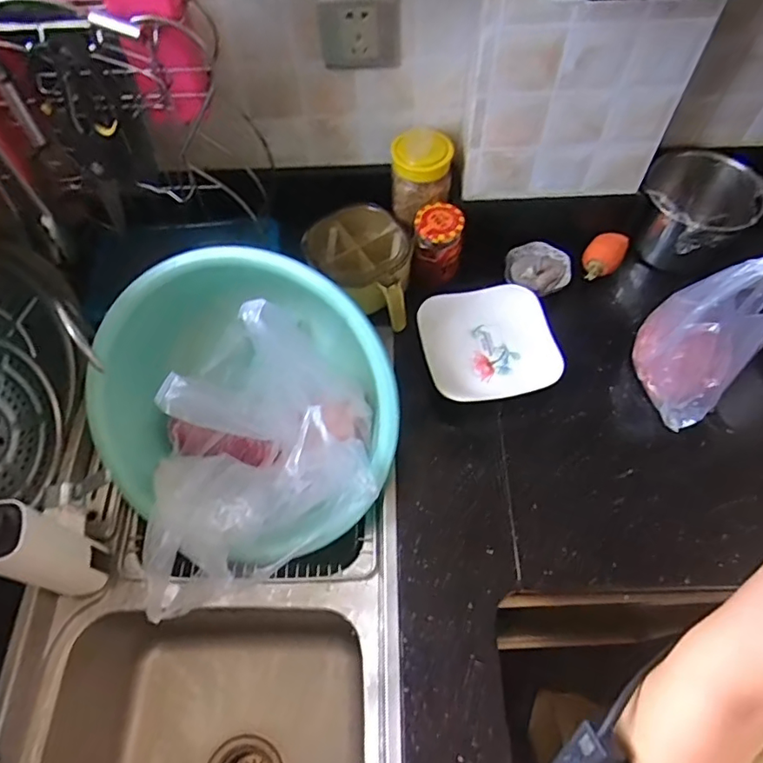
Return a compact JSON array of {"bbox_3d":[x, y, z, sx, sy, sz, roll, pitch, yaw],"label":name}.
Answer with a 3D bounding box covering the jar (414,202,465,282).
[{"bbox_3d":[0.078,-0.191,0.770,0.062,0.083,0.068,2,61,3],"label":"jar"}]

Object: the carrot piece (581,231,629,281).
[{"bbox_3d":[0.324,-0.184,0.812,0.051,0.039,0.073,32,66,18],"label":"carrot piece"}]

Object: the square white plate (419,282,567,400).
[{"bbox_3d":[0.144,-0.050,0.754,0.175,0.037,0.158,-11,61,-5],"label":"square white plate"}]

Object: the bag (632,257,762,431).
[{"bbox_3d":[0.370,-0.050,0.649,0.119,0.219,0.097,39,69,20],"label":"bag"}]

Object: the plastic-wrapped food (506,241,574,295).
[{"bbox_3d":[0.227,-0.167,0.806,0.089,0.017,0.088,-1,61,1],"label":"plastic-wrapped food"}]

